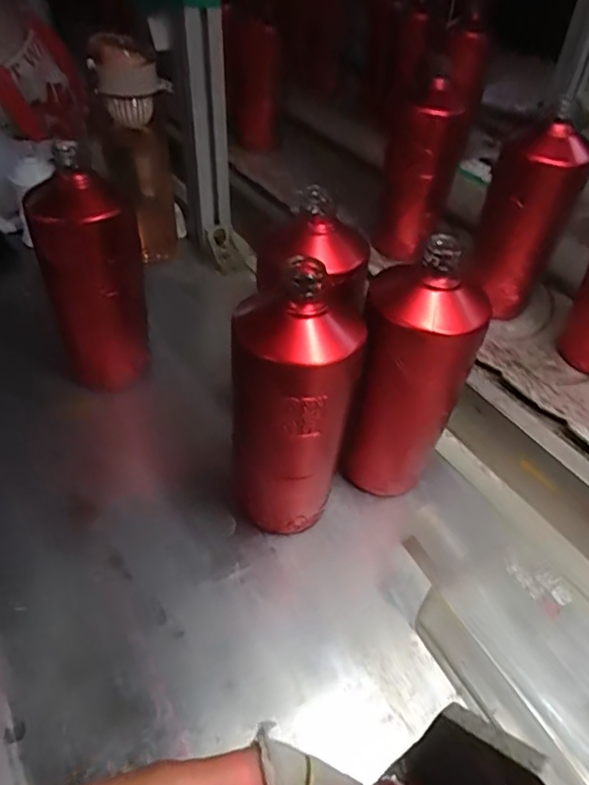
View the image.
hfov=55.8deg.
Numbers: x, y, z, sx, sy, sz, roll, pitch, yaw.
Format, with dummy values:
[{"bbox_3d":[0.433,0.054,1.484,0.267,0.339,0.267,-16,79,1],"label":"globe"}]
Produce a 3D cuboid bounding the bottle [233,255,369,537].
[{"bbox_3d":[-0.001,0.015,0.380,0.079,0.189,0.092,3,56,3],"label":"bottle"}]

